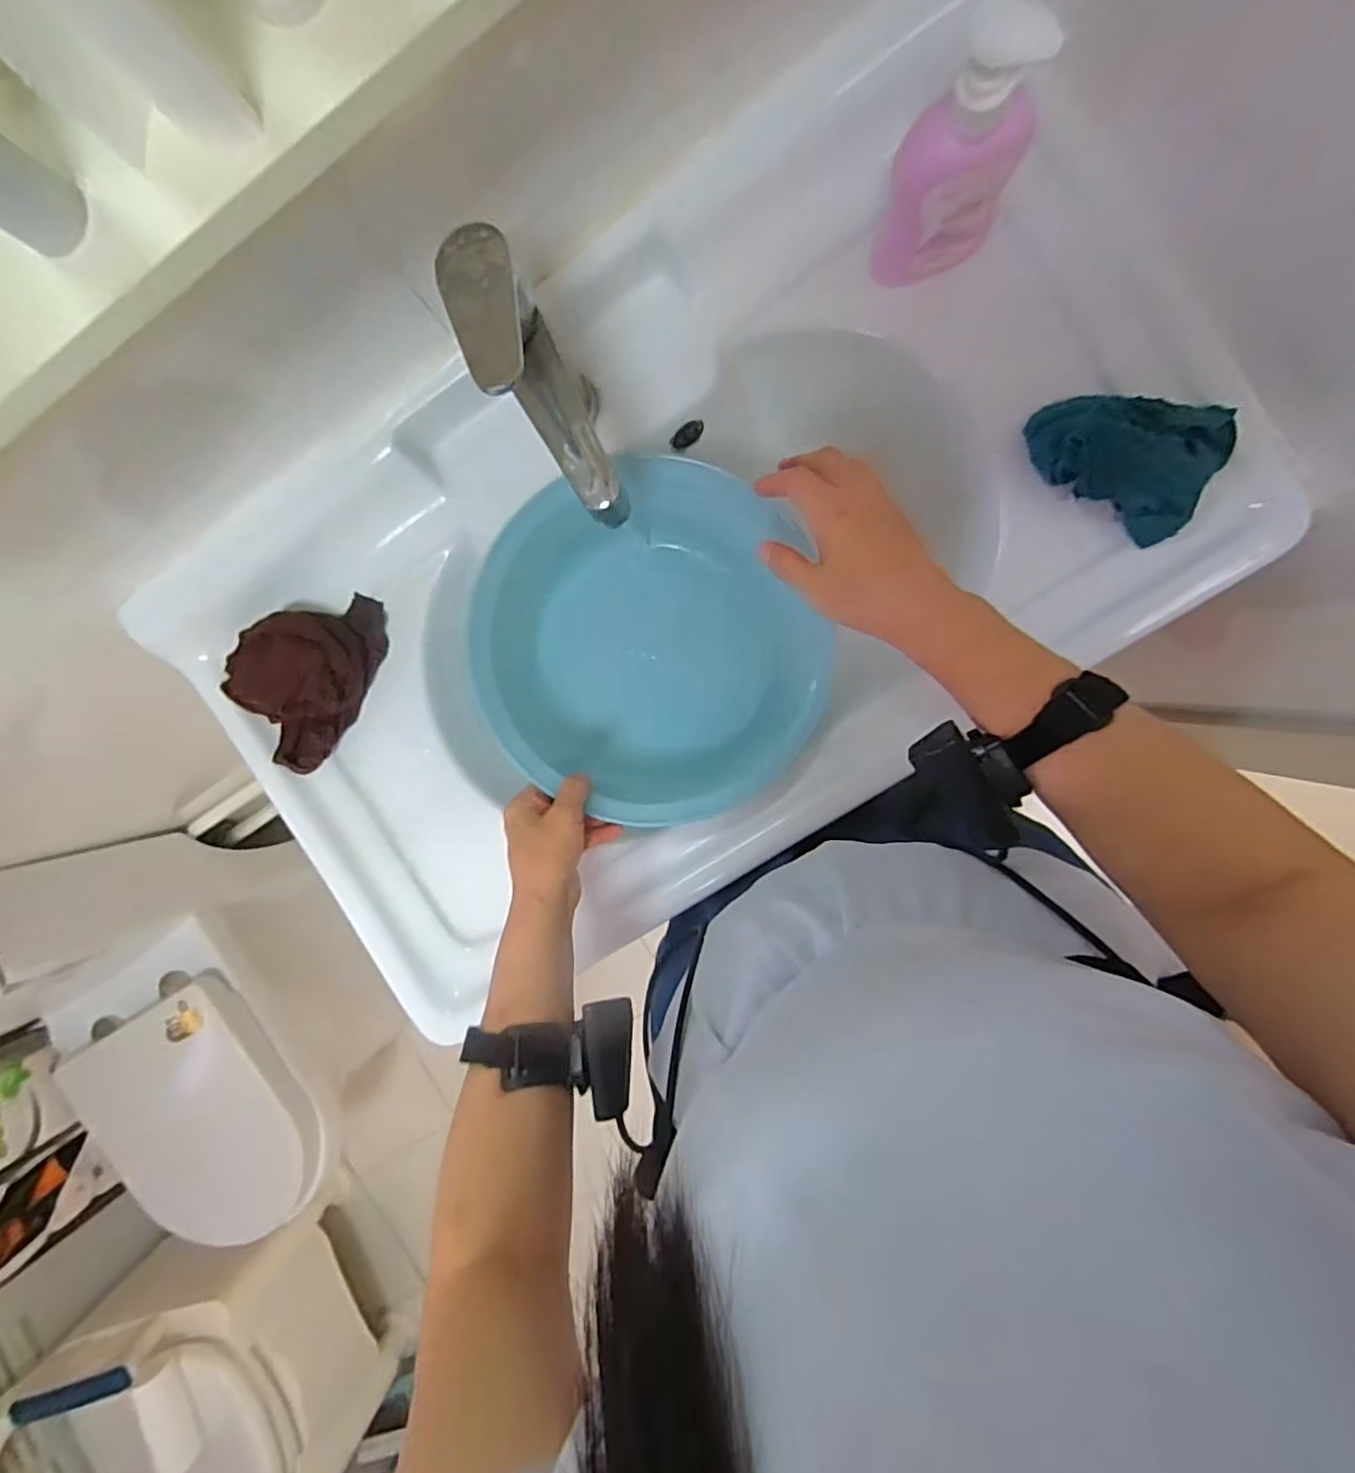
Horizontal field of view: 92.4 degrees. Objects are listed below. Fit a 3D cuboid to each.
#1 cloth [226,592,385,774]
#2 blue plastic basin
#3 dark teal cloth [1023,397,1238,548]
[{"bbox_3d":[-0.319,-0.054,0.546,0.092,0.069,0.152,28,97,5],"label":"cloth"},{"bbox_3d":[-0.027,-0.089,0.554,0.309,0.100,0.277,37,98,3],"label":"blue plastic basin"},{"bbox_3d":[0.322,-0.209,0.463,0.129,0.042,0.093,34,98,4],"label":"dark teal cloth"}]

